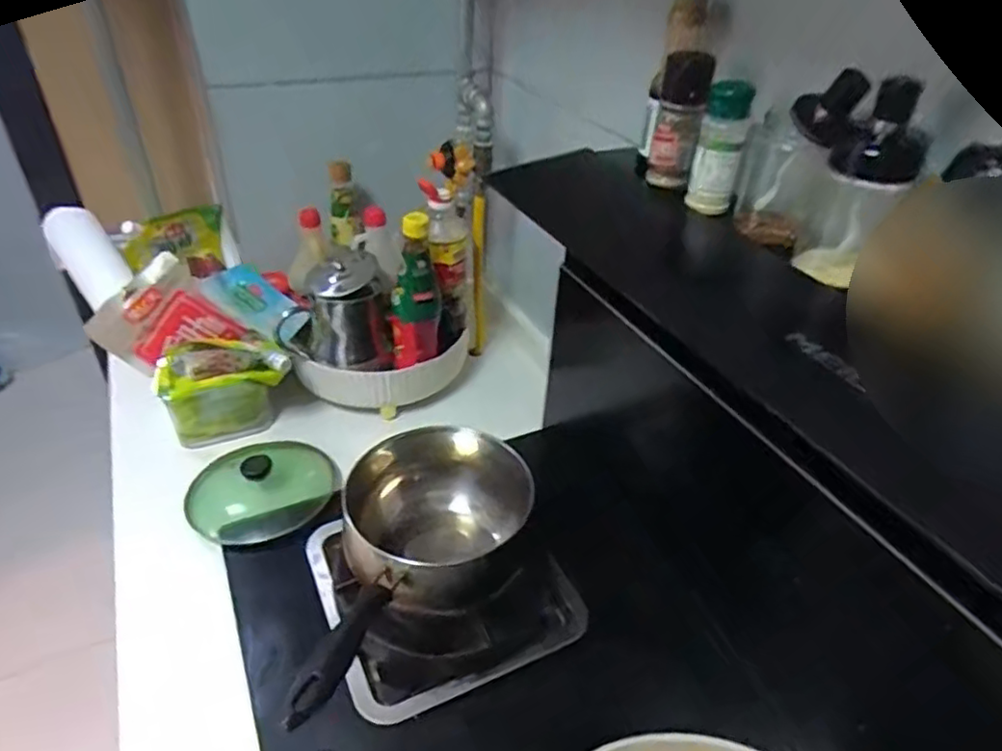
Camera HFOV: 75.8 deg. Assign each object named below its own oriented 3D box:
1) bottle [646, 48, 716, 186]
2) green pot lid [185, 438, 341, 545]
[{"bbox_3d":[0.166,-0.238,0.607,0.044,0.121,0.046,12,38,11],"label":"bottle"},{"bbox_3d":[-0.295,0.131,0.813,0.180,0.075,0.181,2,37,-2],"label":"green pot lid"}]

